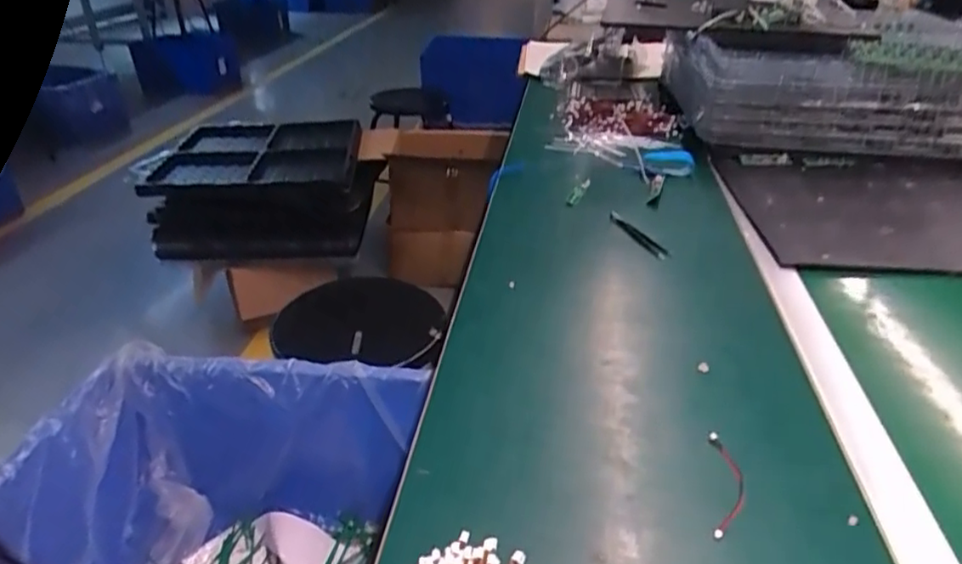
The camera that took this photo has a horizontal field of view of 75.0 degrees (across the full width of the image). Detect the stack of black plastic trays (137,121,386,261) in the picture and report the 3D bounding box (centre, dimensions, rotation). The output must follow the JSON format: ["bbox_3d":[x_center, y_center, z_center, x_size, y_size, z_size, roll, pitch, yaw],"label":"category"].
[{"bbox_3d":[-0.530,-0.248,1.658,0.531,0.219,0.492,3,32,5],"label":"stack of black plastic trays"}]

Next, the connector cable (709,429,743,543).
[{"bbox_3d":[0.189,0.156,0.481,0.024,0.011,0.105,8,32,13],"label":"connector cable"}]

